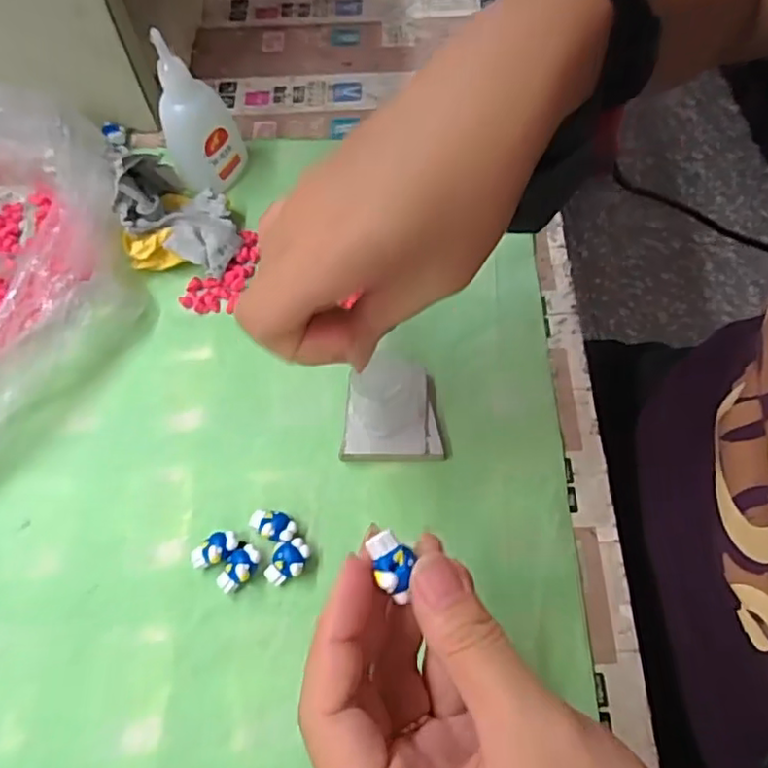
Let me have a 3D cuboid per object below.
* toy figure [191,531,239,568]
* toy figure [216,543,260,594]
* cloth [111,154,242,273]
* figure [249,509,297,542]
[{"bbox_3d":[-0.077,0.076,0.287,0.021,0.011,0.014,-36,68,-15],"label":"toy figure"},{"bbox_3d":[-0.065,0.083,0.282,0.012,0.012,0.022,35,69,17],"label":"toy figure"},{"bbox_3d":[-0.121,-0.101,0.366,0.084,0.037,0.057,24,66,13],"label":"cloth"},{"bbox_3d":[-0.052,0.065,0.290,0.023,0.013,0.014,8,63,5],"label":"figure"}]

